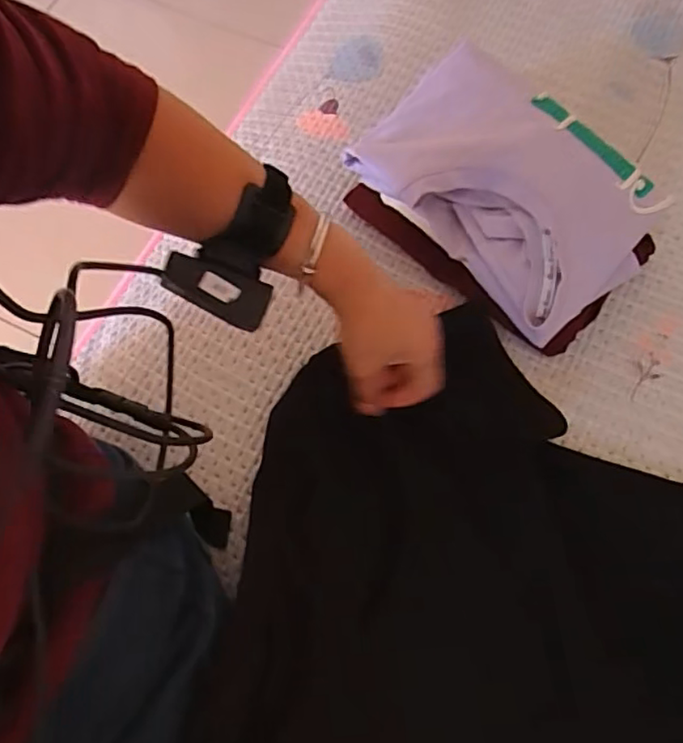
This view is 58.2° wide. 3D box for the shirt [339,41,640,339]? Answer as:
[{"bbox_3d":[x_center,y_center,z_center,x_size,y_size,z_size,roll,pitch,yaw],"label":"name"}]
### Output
[{"bbox_3d":[0.130,-0.156,0.518,0.170,0.054,0.252,-40,75,-11],"label":"shirt"}]

